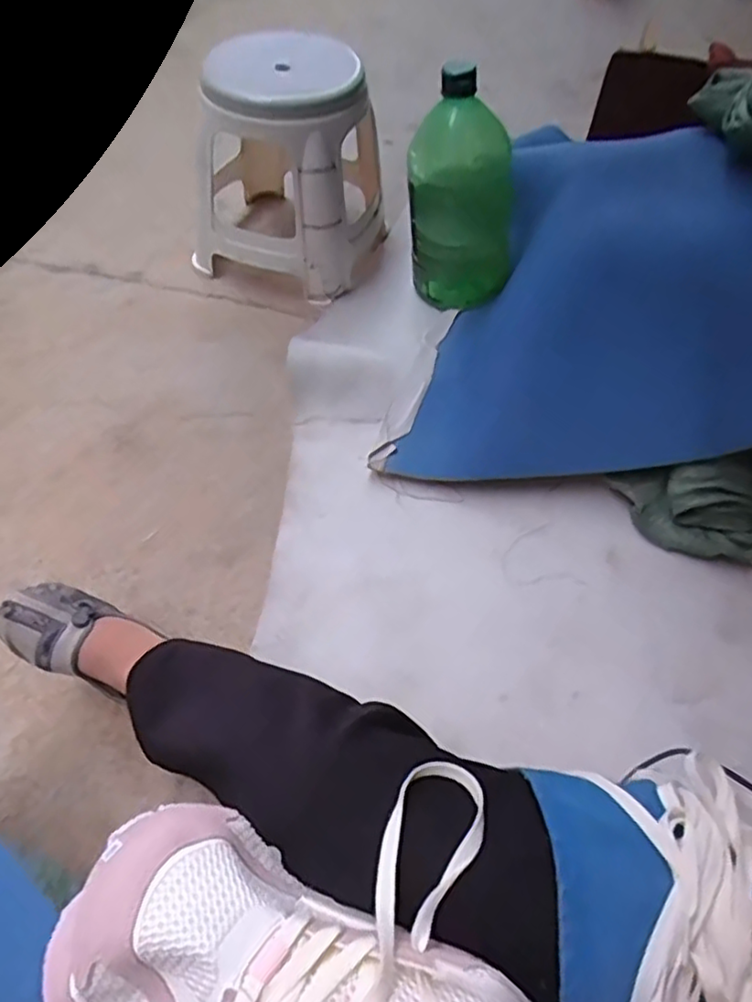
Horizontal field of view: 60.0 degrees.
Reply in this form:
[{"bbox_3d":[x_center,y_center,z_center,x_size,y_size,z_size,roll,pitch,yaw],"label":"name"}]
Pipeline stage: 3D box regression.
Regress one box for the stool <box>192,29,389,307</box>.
[{"bbox_3d":[-0.149,-0.567,1.115,0.283,0.333,0.258,18,56,9],"label":"stool"}]

